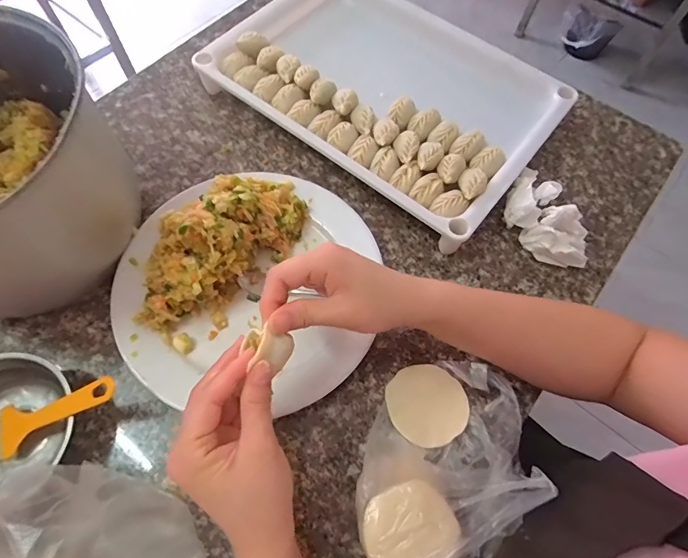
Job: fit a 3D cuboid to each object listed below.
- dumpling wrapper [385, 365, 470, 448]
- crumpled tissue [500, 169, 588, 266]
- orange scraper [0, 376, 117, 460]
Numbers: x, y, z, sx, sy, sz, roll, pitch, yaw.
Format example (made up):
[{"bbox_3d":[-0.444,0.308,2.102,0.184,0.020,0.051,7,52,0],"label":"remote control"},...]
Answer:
[{"bbox_3d":[0.074,0.111,0.372,0.067,0.004,0.069,-1,63,2],"label":"dumpling wrapper"},{"bbox_3d":[0.214,-0.061,0.436,0.073,0.042,0.111,-36,71,-17],"label":"crumpled tissue"},{"bbox_3d":[-0.233,0.106,0.334,0.122,0.007,0.040,-23,66,13],"label":"orange scraper"}]

